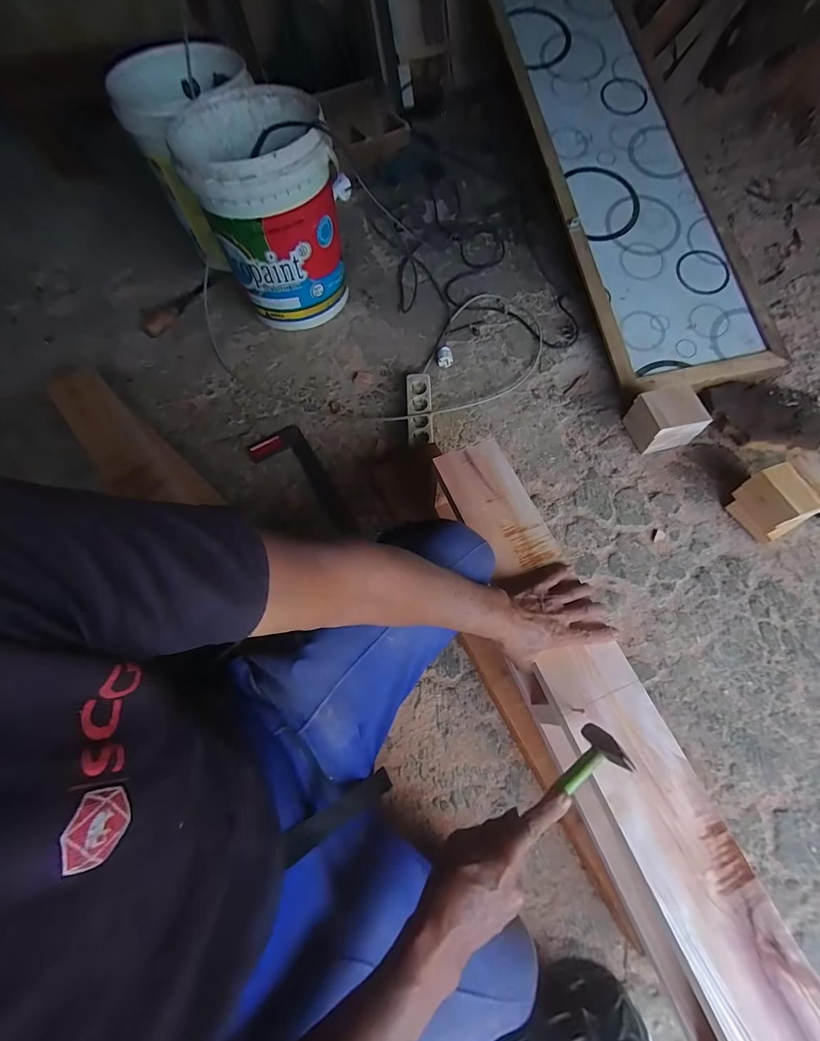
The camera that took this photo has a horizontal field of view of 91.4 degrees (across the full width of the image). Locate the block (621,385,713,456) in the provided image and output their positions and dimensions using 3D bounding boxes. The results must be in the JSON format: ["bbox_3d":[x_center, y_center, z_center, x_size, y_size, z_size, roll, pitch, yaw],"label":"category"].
[{"bbox_3d":[0.545,-0.213,0.861,0.122,0.101,0.096,-11,67,-3],"label":"block"}]

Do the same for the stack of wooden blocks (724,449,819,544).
[{"bbox_3d":[0.712,-0.043,0.769,0.128,0.111,0.116,-28,69,-10],"label":"stack of wooden blocks"}]

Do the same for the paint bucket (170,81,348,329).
[{"bbox_3d":[-0.303,-0.676,0.932,0.290,0.380,0.293,-17,67,-5],"label":"paint bucket"}]

